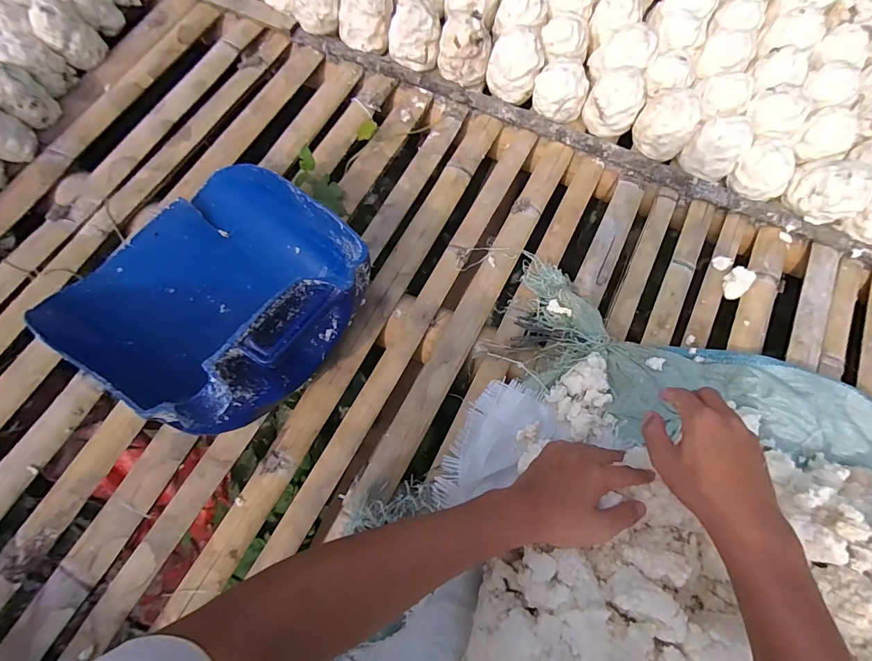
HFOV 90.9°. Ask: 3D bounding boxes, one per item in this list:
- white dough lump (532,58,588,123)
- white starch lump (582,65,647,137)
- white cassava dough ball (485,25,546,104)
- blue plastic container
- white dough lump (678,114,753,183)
[{"bbox_3d":[0.199,-0.382,0.687,0.086,0.080,0.067,17,74,3],"label":"white dough lump"},{"bbox_3d":[0.288,-0.369,0.679,0.081,0.088,0.081,0,74,-2],"label":"white starch lump"},{"bbox_3d":[0.125,-0.432,0.697,0.091,0.087,0.082,11,74,1],"label":"white cassava dough ball"},{"bbox_3d":[-0.270,-0.060,0.519,0.337,0.162,0.294,31,75,7],"label":"blue plastic container"},{"bbox_3d":[0.437,-0.284,0.669,0.077,0.072,0.077,40,77,9],"label":"white dough lump"}]

